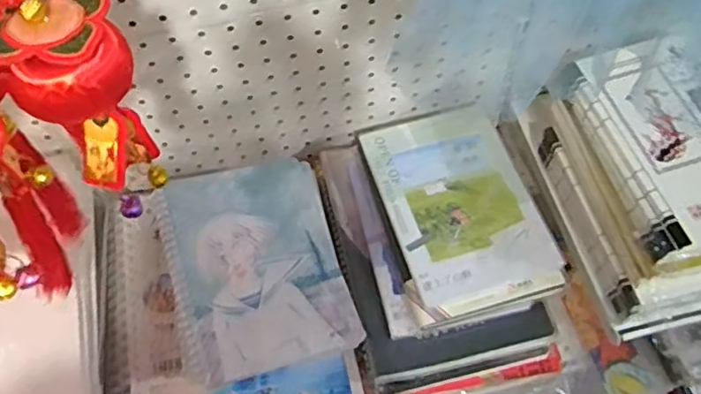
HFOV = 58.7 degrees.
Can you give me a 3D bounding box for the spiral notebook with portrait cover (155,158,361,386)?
[{"bbox_3d":[-0.080,0.059,0.581,0.151,0.012,0.199,-12,63,-21],"label":"spiral notebook with portrait cover"}]

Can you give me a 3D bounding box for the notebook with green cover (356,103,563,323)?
[{"bbox_3d":[0.110,0.005,0.625,0.148,0.025,0.218,-16,61,-7],"label":"notebook with green cover"}]

